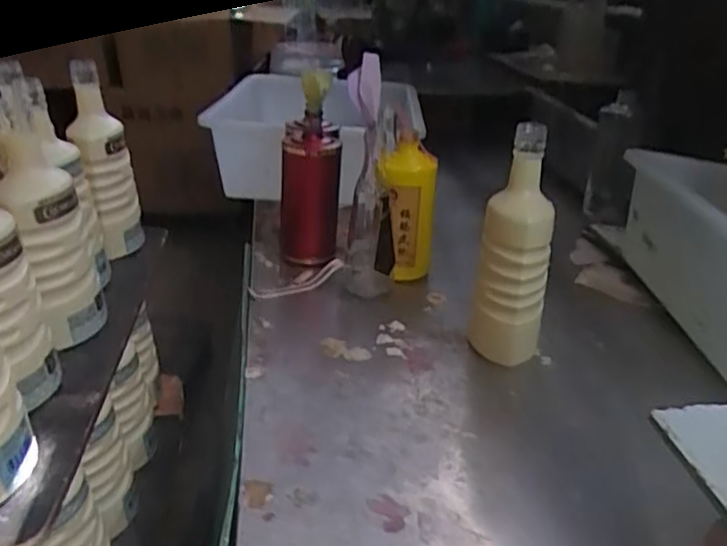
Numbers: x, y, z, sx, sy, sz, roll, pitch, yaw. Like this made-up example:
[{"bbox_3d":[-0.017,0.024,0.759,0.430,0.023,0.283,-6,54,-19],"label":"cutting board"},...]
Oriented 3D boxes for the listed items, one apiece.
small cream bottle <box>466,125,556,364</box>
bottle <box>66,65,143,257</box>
[{"bbox_3d":[0.160,-0.022,0.683,0.071,0.243,0.079,10,27,15],"label":"small cream bottle"},{"bbox_3d":[-0.293,-0.117,0.751,0.065,0.213,0.060,-11,29,-19],"label":"bottle"}]

